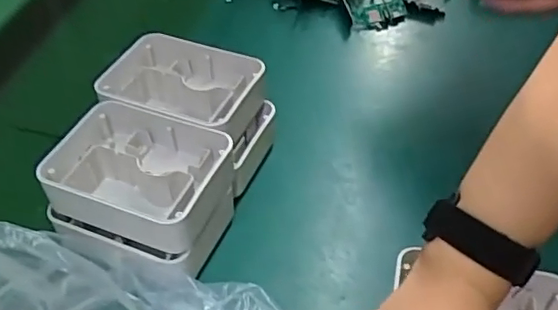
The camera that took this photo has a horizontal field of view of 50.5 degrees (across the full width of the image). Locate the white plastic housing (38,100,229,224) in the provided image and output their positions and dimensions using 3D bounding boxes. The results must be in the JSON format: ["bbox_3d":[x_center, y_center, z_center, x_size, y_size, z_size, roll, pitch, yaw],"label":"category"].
[{"bbox_3d":[-0.118,0.010,0.473,0.143,0.043,0.100,16,49,15],"label":"white plastic housing"}]

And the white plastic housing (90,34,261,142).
[{"bbox_3d":[-0.087,-0.058,0.533,0.145,0.040,0.099,15,49,14],"label":"white plastic housing"}]

